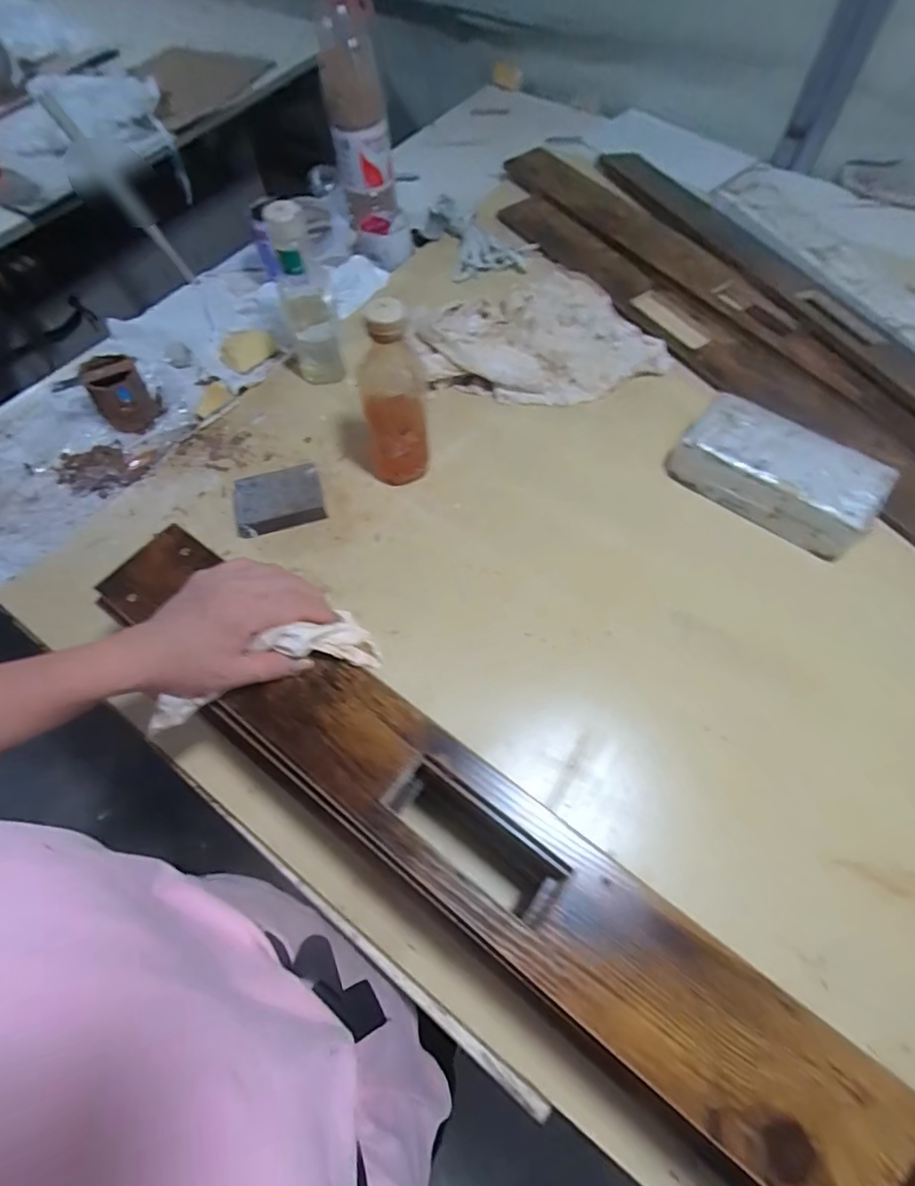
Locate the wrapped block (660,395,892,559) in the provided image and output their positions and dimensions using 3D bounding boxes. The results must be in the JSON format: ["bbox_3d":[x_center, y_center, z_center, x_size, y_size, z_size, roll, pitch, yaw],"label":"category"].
[{"bbox_3d":[0.355,-0.136,0.582,0.203,0.061,0.096,37,71,18],"label":"wrapped block"}]

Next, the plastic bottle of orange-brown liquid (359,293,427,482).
[{"bbox_3d":[-0.069,-0.199,0.561,0.071,0.202,0.062,-7,64,-1],"label":"plastic bottle of orange-brown liquid"}]

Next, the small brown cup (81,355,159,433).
[{"bbox_3d":[-0.434,-0.258,0.676,0.066,0.069,0.063,-1,64,2],"label":"small brown cup"}]

